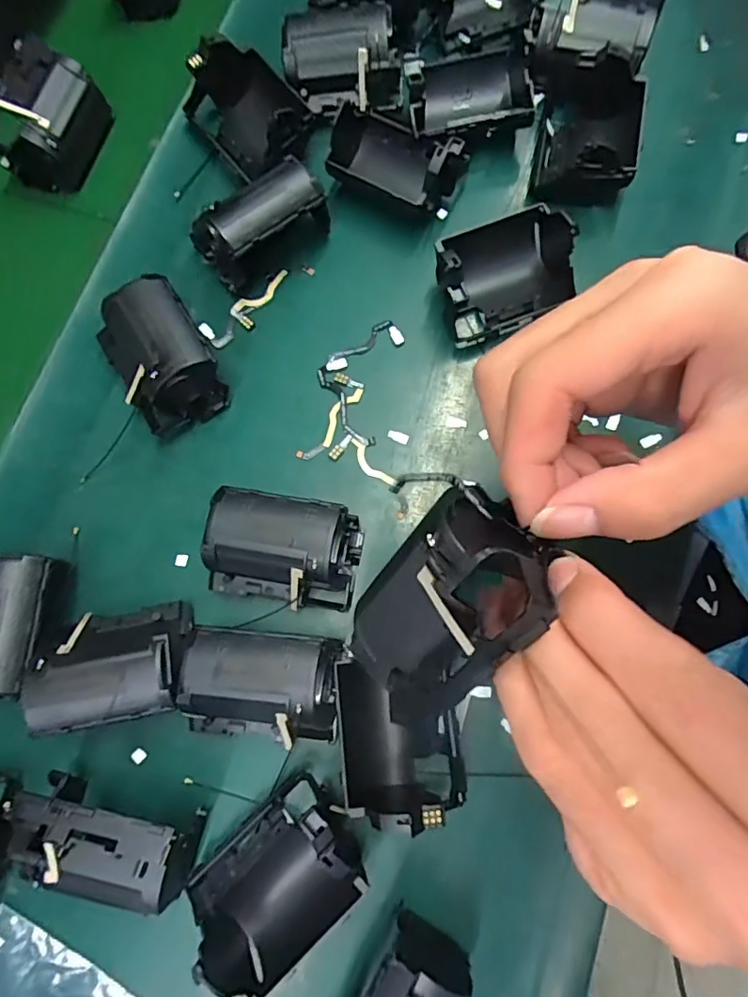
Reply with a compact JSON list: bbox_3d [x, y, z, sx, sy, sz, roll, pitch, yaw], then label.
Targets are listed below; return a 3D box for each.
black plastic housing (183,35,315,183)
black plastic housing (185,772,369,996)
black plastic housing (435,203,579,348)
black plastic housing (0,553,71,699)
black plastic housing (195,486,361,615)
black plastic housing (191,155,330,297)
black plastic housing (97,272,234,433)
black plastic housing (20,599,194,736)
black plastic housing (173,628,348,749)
[{"bbox_3d":[-0.073,-0.230,0.313,0.051,0.033,0.069,-40,80,-7],"label":"black plastic housing"},{"bbox_3d":[-0.040,0.166,0.227,0.078,0.042,0.056,-42,80,-8],"label":"black plastic housing"},{"bbox_3d":[0.071,-0.123,0.291,0.078,0.038,0.057,-27,79,-5],"label":"black plastic housing"},{"bbox_3d":[-0.169,0.060,0.256,0.033,0.041,0.063,0,78,1],"label":"black plastic housing"},{"bbox_3d":[-0.044,0.026,0.261,0.070,0.042,0.048,11,78,3],"label":"black plastic housing"},{"bbox_3d":[-0.061,-0.152,0.299,0.071,0.042,0.037,-35,80,-6],"label":"black plastic housing"},{"bbox_3d":[-0.114,-0.075,0.284,0.049,0.040,0.068,-32,79,-6],"label":"black plastic housing"},{"bbox_3d":[-0.119,0.077,0.251,0.063,0.041,0.048,-8,78,-1],"label":"black plastic housing"},{"bbox_3d":[-0.049,0.084,0.248,0.069,0.042,0.043,3,76,8],"label":"black plastic housing"}]

